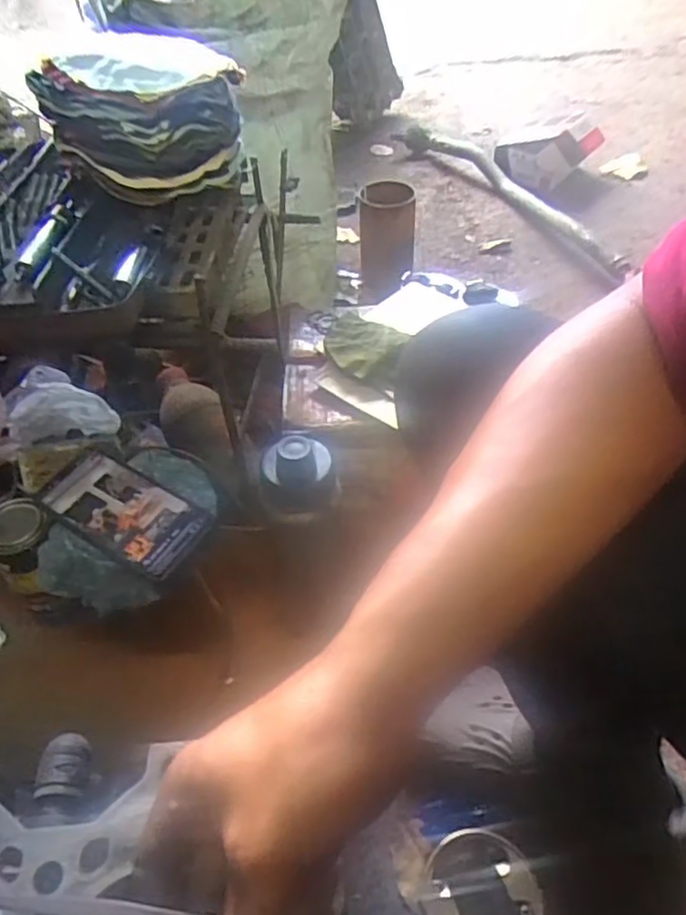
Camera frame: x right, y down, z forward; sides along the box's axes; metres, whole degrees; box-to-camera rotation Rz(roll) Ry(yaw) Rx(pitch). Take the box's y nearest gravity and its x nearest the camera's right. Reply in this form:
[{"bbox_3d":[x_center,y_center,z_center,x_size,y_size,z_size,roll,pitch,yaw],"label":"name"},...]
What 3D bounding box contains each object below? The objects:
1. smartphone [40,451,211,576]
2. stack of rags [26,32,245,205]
[{"bbox_3d":[-0.200,0.048,0.598,0.158,0.013,0.073,25,60,22],"label":"smartphone"},{"bbox_3d":[-0.192,-0.343,0.656,0.149,0.112,0.161,20,50,21],"label":"stack of rags"}]

